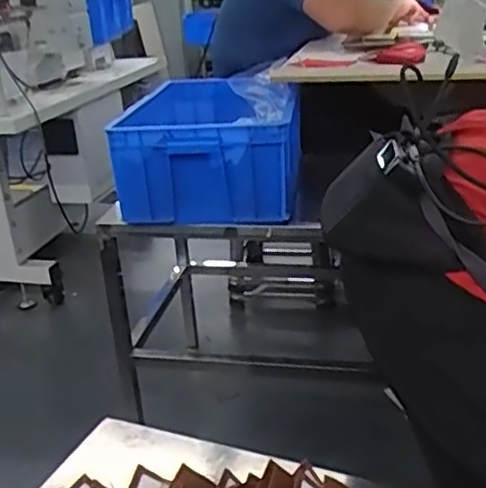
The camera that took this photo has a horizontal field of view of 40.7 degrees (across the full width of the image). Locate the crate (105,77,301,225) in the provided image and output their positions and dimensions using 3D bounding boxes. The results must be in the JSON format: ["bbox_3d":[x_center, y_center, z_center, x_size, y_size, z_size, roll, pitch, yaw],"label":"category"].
[{"bbox_3d":[-0.068,-0.209,1.409,0.363,0.211,0.429,-3,23,2],"label":"crate"}]

